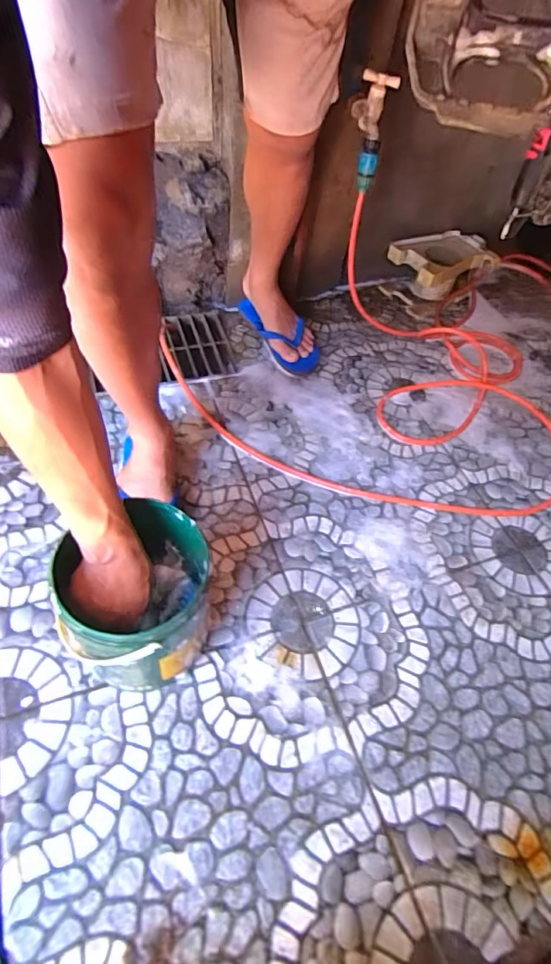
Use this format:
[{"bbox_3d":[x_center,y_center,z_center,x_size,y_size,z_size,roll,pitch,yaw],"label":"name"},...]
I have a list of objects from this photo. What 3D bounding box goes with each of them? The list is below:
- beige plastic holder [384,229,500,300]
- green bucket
[{"bbox_3d":[0.429,-0.551,1.209,0.260,0.121,0.169,-23,59,-20],"label":"beige plastic holder"},{"bbox_3d":[-0.156,0.142,0.556,0.151,0.188,0.173,20,55,9],"label":"green bucket"}]

